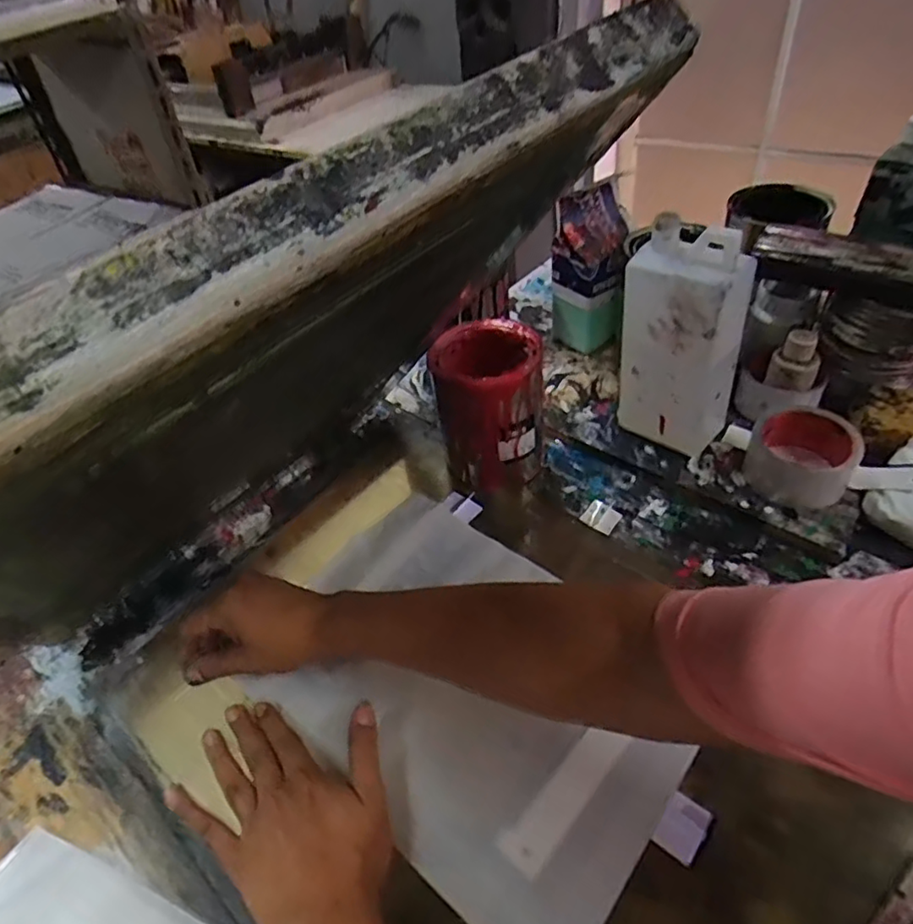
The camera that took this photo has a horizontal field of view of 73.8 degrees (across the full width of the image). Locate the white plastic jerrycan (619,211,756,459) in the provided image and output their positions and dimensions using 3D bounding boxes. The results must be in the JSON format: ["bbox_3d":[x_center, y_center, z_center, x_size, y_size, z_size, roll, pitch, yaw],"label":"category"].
[{"bbox_3d":[0.217,-0.110,0.589,0.105,0.223,0.058,30,56,32],"label":"white plastic jerrycan"}]

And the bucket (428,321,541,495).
[{"bbox_3d":[0.036,-0.055,0.626,0.108,0.135,0.089,-5,44,2],"label":"bucket"}]

